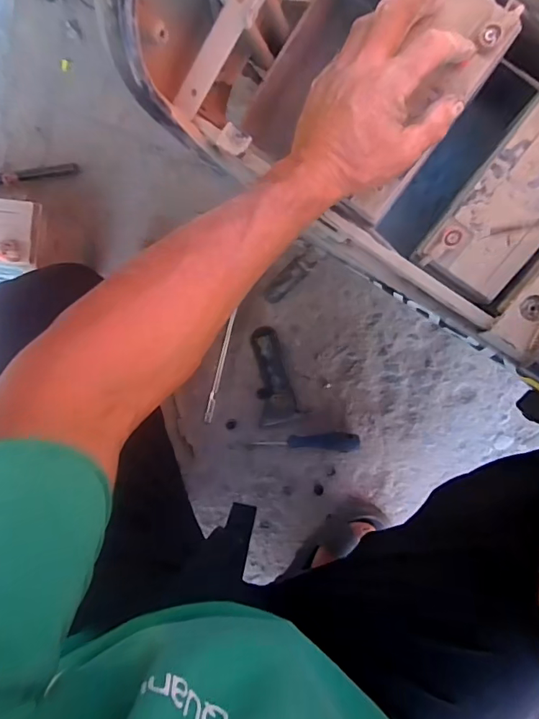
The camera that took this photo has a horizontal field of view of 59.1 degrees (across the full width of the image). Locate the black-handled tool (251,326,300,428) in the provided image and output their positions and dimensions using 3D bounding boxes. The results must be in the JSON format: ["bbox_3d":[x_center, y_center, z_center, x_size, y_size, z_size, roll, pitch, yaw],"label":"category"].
[{"bbox_3d":[0.006,0.024,0.696,0.052,0.029,0.141,-6,96,8],"label":"black-handled tool"}]

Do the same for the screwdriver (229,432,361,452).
[{"bbox_3d":[0.038,0.128,0.707,0.189,0.020,0.028,-6,96,8],"label":"screwdriver"}]

